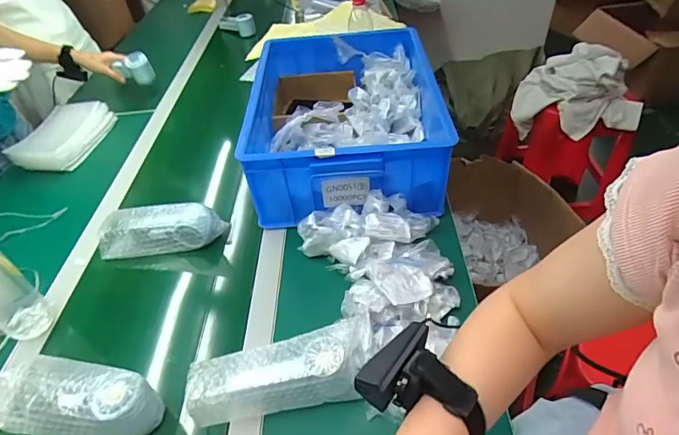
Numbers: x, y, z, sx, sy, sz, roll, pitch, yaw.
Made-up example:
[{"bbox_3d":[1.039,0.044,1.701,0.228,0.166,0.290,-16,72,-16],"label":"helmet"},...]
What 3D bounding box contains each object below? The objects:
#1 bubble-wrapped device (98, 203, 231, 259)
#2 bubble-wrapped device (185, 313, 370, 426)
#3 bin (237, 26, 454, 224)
[{"bbox_3d":[-0.315,0.020,0.755,0.206,0.074,0.075,-1,45,6],"label":"bubble-wrapped device"},{"bbox_3d":[-0.066,0.190,0.535,0.228,0.071,0.087,-15,45,-7],"label":"bubble-wrapped device"},{"bbox_3d":[0.018,-0.196,0.859,0.361,0.154,0.470,-4,45,4],"label":"bin"}]

